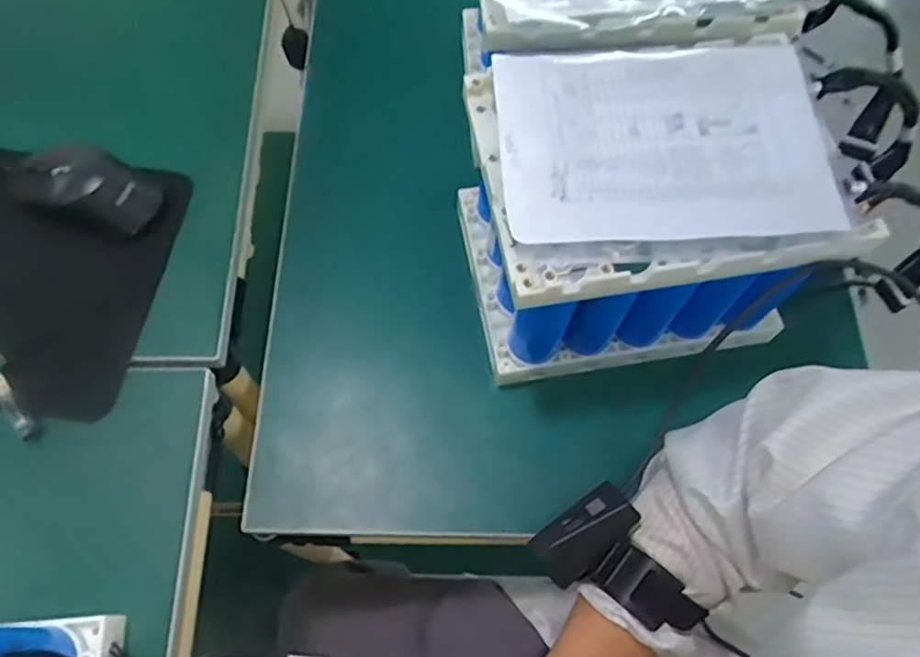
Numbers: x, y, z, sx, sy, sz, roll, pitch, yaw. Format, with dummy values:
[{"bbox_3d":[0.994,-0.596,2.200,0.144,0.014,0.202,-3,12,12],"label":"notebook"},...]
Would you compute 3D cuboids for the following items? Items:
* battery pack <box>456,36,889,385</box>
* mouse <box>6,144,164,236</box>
[{"bbox_3d":[0.129,-0.093,0.507,0.231,0.156,0.188,-9,67,-6],"label":"battery pack"},{"bbox_3d":[-0.279,-0.104,0.499,0.108,0.037,0.060,21,67,7],"label":"mouse"}]

